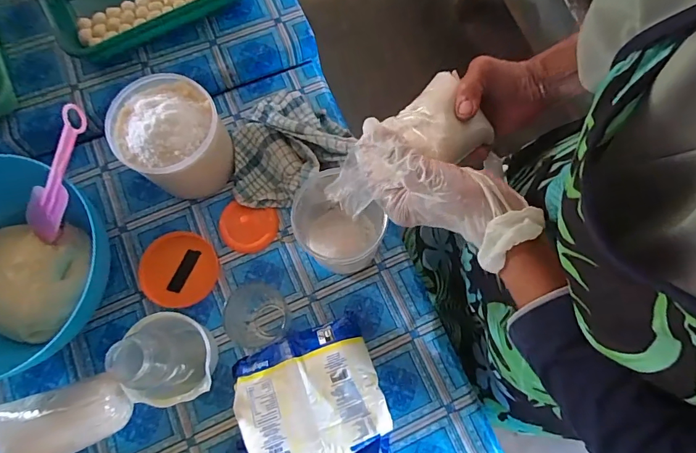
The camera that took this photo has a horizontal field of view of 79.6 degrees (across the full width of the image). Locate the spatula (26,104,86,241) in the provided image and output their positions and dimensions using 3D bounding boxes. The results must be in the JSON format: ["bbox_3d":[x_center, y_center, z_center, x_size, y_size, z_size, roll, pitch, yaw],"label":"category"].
[{"bbox_3d":[-0.331,-0.058,0.472,0.045,0.015,0.190,44,119,10],"label":"spatula"}]

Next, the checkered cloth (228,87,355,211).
[{"bbox_3d":[-0.078,-0.116,0.567,0.168,0.066,0.173,-8,75,-4],"label":"checkered cloth"}]

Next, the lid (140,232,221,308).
[{"bbox_3d":[-0.223,0.056,0.553,0.093,0.018,0.095,0,74,-1],"label":"lid"}]

